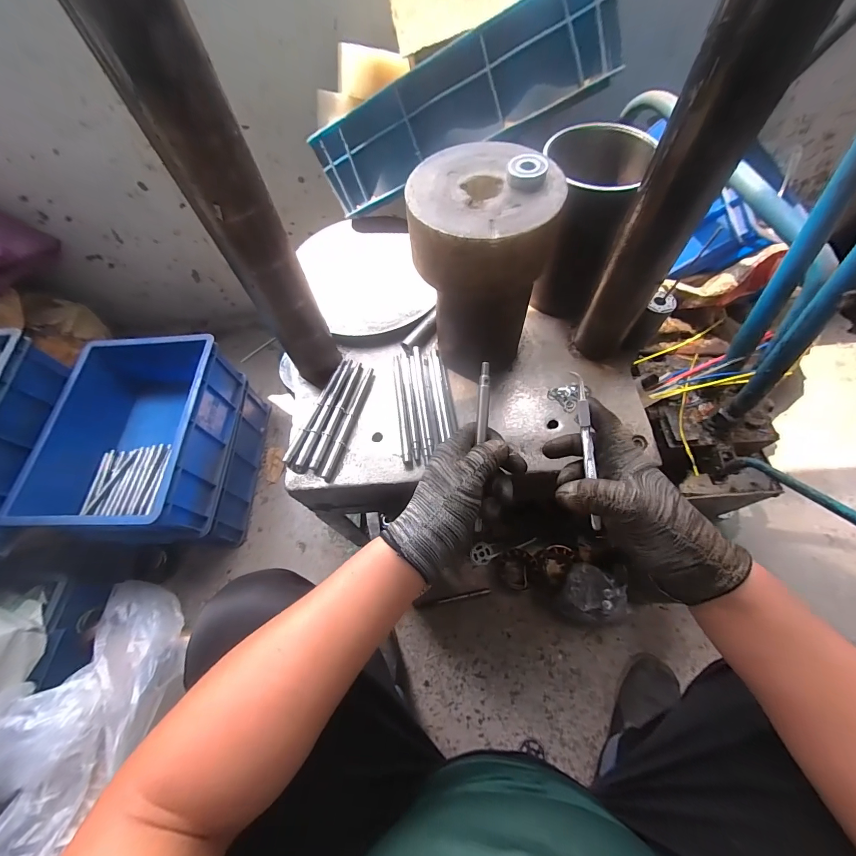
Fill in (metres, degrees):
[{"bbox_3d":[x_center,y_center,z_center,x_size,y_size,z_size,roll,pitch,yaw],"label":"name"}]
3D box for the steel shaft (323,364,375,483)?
[{"bbox_3d":[-0.104,-0.009,0.482,0.013,0.008,0.164,13,65,10],"label":"steel shaft"}]

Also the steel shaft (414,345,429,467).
[{"bbox_3d":[-0.009,-0.035,0.475,0.010,0.011,0.166,-6,63,1],"label":"steel shaft"}]

